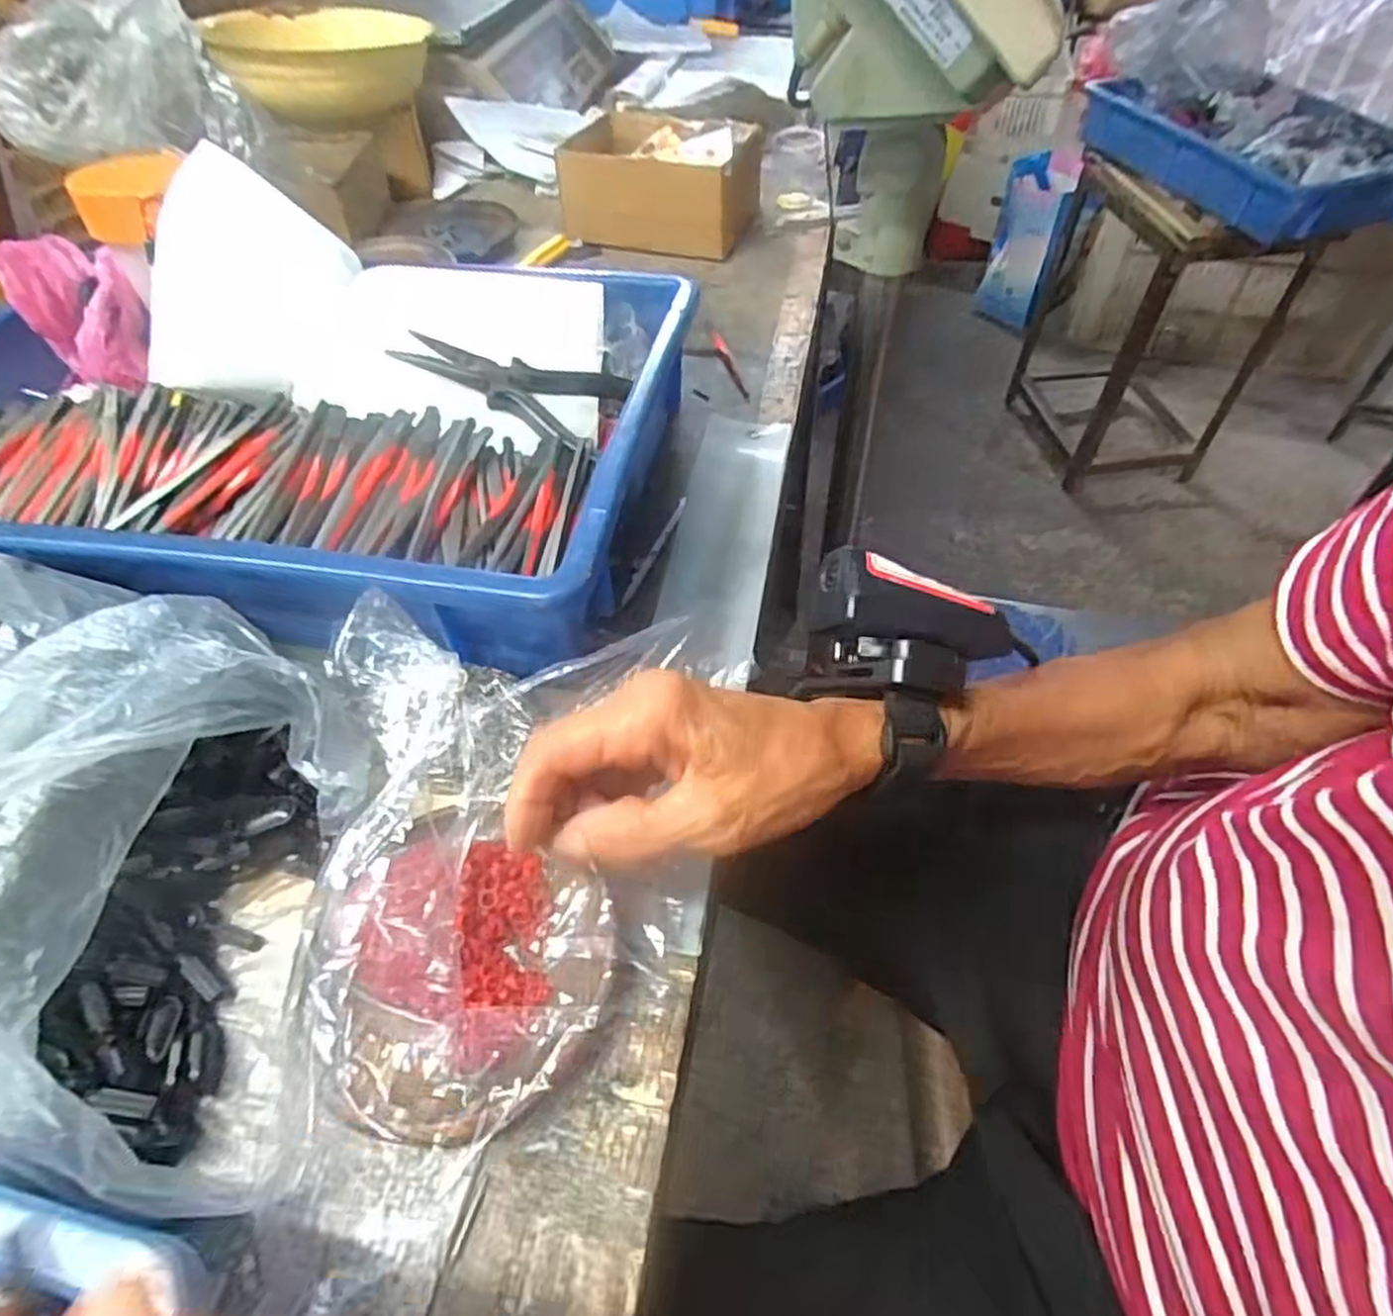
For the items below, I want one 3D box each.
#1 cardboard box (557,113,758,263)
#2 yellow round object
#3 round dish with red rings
[{"bbox_3d":[-0.032,-0.400,0.656,0.152,0.070,0.138,11,51,11],"label":"cardboard box"},{"bbox_3d":[-0.327,-0.536,0.694,0.186,0.057,0.149,-23,53,-16],"label":"yellow round object"},{"bbox_3d":[-0.079,0.100,0.270,0.095,0.032,0.107,-8,51,-5],"label":"round dish with red rings"}]

